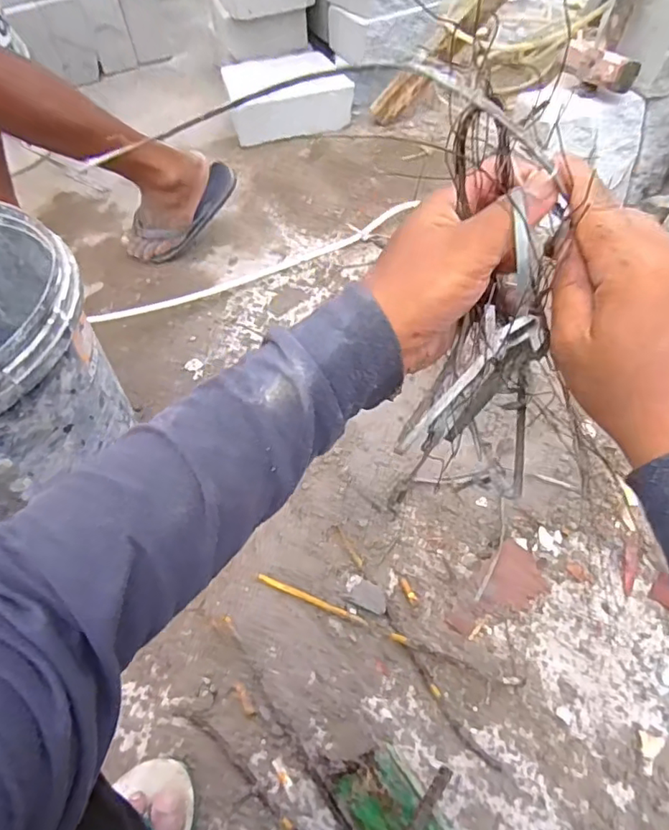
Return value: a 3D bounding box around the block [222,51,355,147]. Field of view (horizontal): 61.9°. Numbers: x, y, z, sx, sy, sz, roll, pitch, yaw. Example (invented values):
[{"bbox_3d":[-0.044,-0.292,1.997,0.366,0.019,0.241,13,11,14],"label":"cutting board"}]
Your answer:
[{"bbox_3d":[-0.116,-0.764,1.340,0.283,0.111,0.216,-12,55,-4],"label":"block"}]

